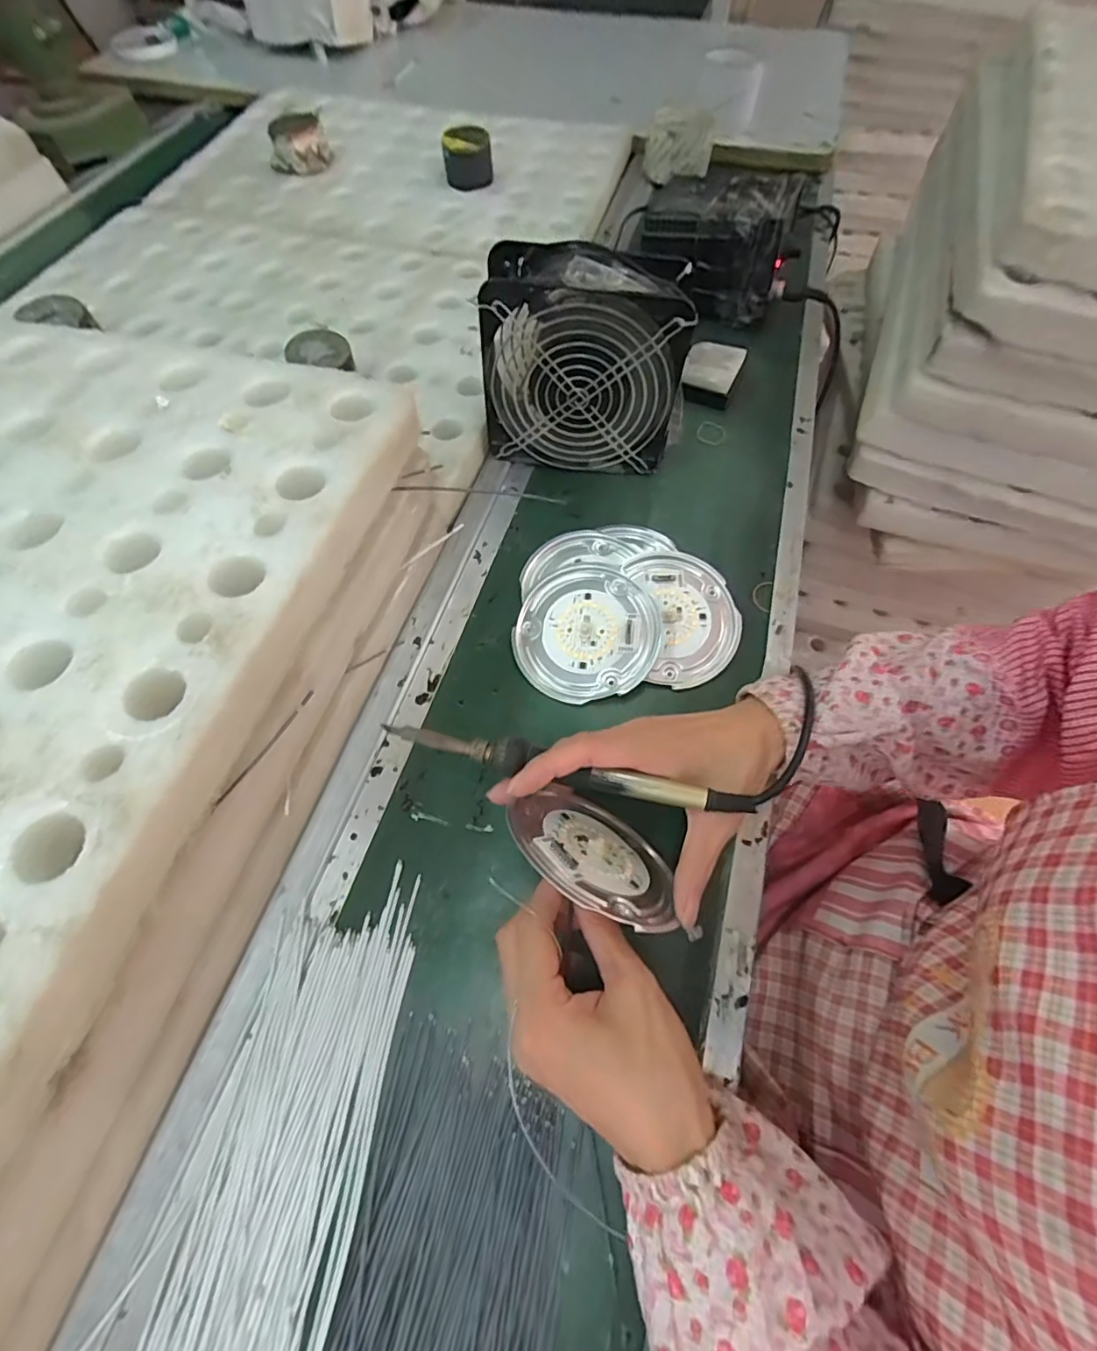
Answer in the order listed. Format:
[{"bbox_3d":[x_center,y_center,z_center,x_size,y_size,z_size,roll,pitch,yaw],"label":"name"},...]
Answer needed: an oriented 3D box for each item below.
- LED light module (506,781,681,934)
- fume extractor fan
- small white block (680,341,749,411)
[{"bbox_3d":[0.025,0.096,0.294,0.096,0.095,0.007,29,104,5],"label":"LED light module"},{"bbox_3d":[0.027,-0.238,0.423,0.148,0.160,0.052,7,63,4],"label":"fume extractor fan"},{"bbox_3d":[0.158,-0.294,0.521,0.051,0.025,0.059,23,65,12],"label":"small white block"}]

